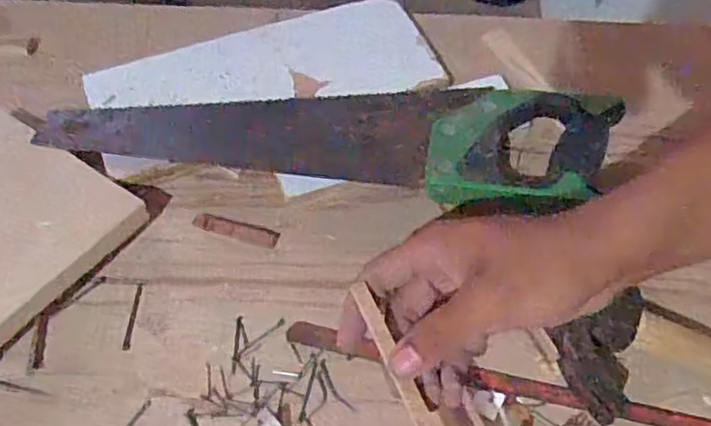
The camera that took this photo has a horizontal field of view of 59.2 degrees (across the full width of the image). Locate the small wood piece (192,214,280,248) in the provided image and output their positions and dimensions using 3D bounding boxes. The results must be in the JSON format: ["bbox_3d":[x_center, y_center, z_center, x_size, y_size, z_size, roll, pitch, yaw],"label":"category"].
[{"bbox_3d":[-0.090,0.013,0.469,0.066,0.004,0.014,13,59,7],"label":"small wood piece"}]

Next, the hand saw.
[{"bbox_3d":[-0.020,-0.072,0.496,0.439,0.047,0.132,10,59,6],"label":"hand saw"}]

